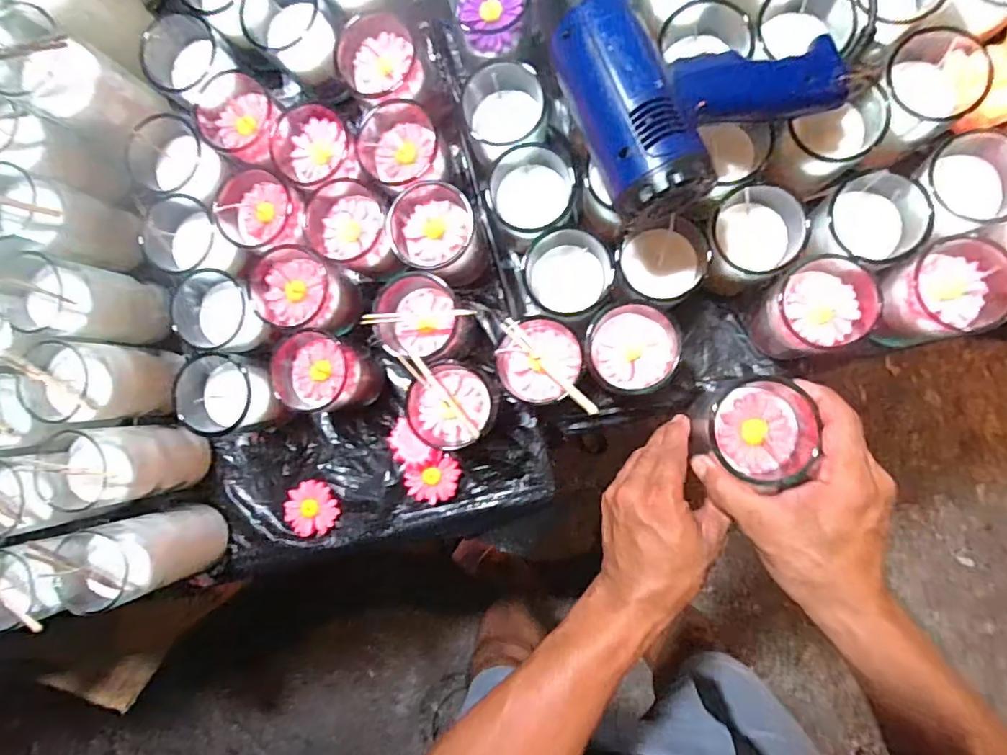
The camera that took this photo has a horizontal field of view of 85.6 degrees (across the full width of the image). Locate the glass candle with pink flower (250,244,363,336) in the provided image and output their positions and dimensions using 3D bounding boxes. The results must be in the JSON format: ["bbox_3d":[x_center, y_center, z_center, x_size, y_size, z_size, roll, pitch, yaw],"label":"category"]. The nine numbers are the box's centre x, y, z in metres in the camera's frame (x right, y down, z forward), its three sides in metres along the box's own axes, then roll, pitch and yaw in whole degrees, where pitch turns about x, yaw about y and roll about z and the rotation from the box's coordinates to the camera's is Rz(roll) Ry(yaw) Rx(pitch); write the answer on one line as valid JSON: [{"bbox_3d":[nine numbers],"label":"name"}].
[{"bbox_3d":[-0.181,-0.078,0.512,0.083,0.080,0.074,7,89,7],"label":"glass candle with pink flower"}]

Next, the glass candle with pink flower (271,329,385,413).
[{"bbox_3d":[-0.159,-0.005,0.502,0.072,0.092,0.073,2,88,7],"label":"glass candle with pink flower"}]

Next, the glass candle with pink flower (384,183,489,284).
[{"bbox_3d":[-0.054,-0.128,0.492,0.082,0.073,0.079,24,91,7],"label":"glass candle with pink flower"}]

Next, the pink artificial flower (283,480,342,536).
[{"bbox_3d":[-0.192,0.132,0.541,0.051,0.006,0.053,0,88,7],"label":"pink artificial flower"}]

